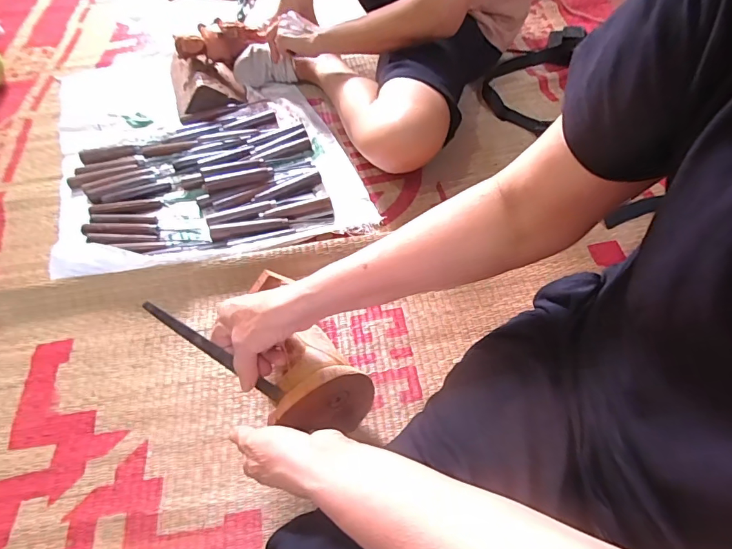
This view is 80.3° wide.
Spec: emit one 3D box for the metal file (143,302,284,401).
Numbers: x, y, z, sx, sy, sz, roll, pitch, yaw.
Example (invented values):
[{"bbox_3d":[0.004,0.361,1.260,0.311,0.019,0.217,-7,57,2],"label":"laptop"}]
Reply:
[{"bbox_3d":[-0.151,0.075,0.429,0.160,0.012,0.012,36,61,-4],"label":"metal file"}]

